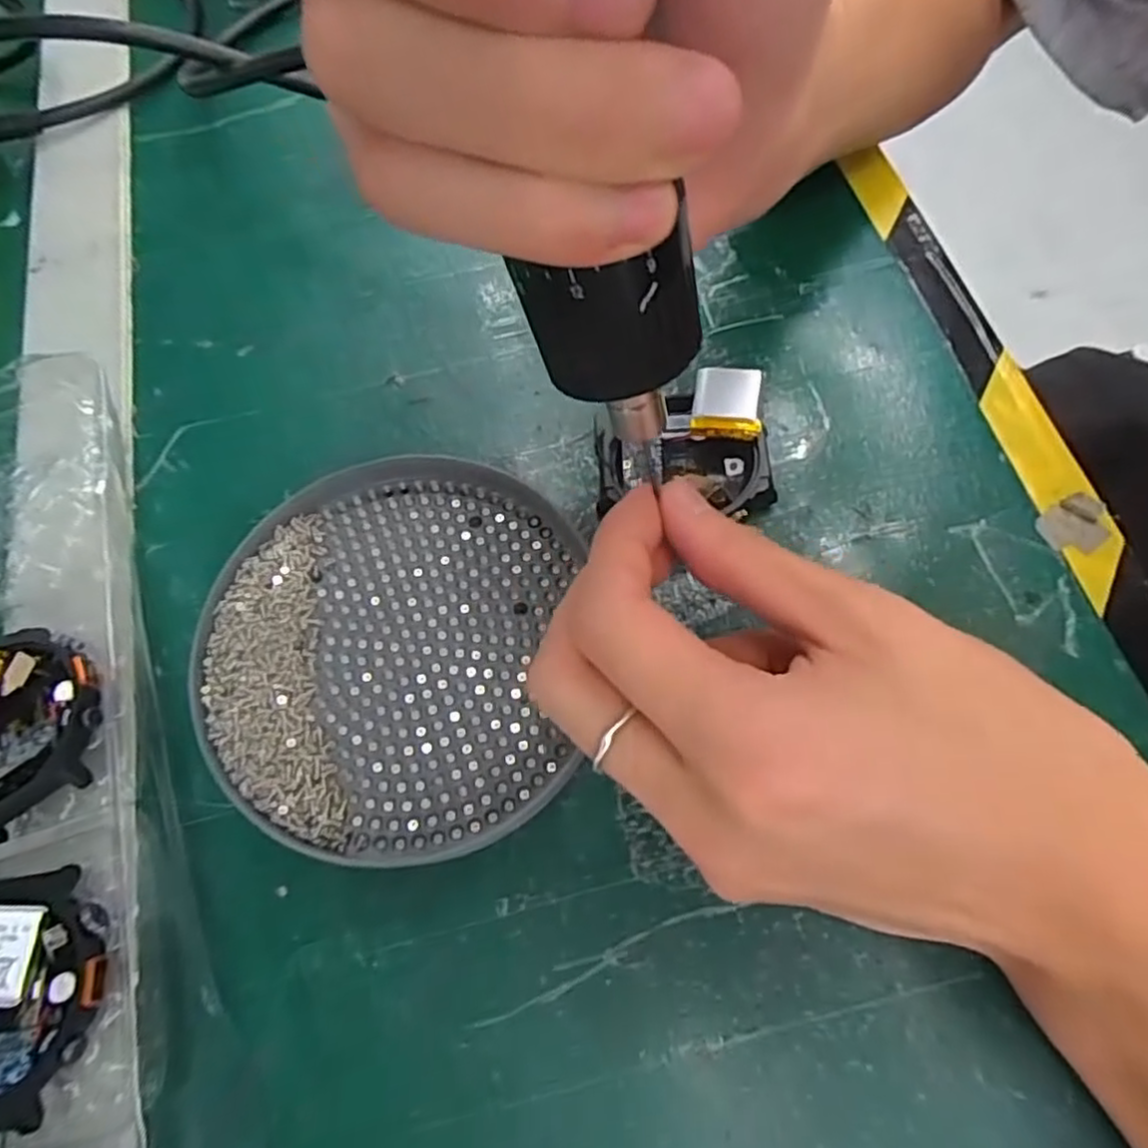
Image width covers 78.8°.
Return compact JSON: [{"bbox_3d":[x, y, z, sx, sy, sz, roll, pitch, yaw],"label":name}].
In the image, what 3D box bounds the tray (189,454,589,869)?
[{"bbox_3d":[-0.053,0.021,0.203,0.100,0.015,0.113,2,68,1],"label":"tray"}]

